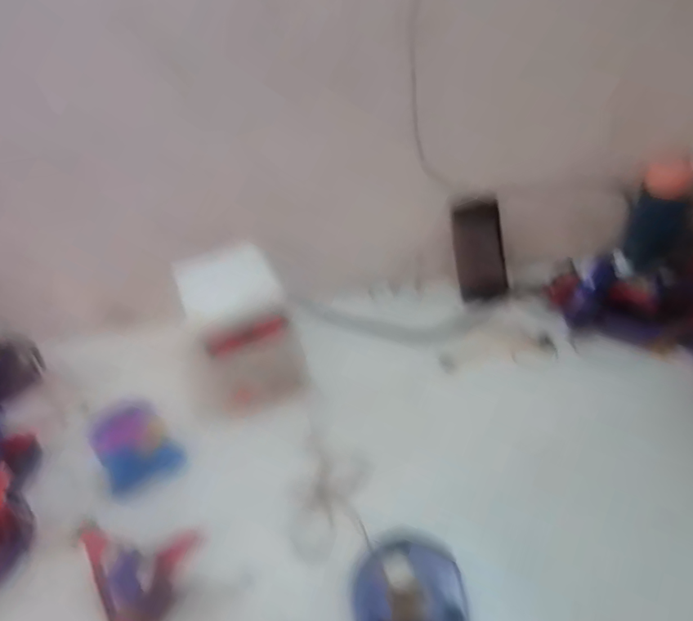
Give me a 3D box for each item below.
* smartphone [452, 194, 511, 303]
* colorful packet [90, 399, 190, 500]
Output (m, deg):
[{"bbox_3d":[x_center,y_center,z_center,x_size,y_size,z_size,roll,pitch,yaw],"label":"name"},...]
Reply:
[{"bbox_3d":[0.209,-0.095,0.794,0.072,0.156,0.008,-9,13,8],"label":"smartphone"},{"bbox_3d":[-0.273,0.175,0.663,0.092,0.009,0.107,-25,86,-22],"label":"colorful packet"}]

